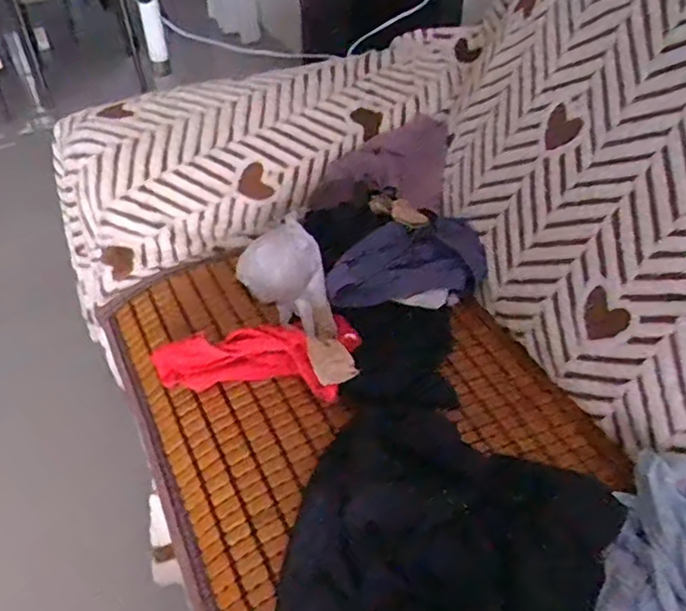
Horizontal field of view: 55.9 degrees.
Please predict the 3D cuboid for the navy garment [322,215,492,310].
[{"bbox_3d":[0.094,-0.068,1.010,0.244,0.092,0.095,-11,40,14],"label":"navy garment"}]

